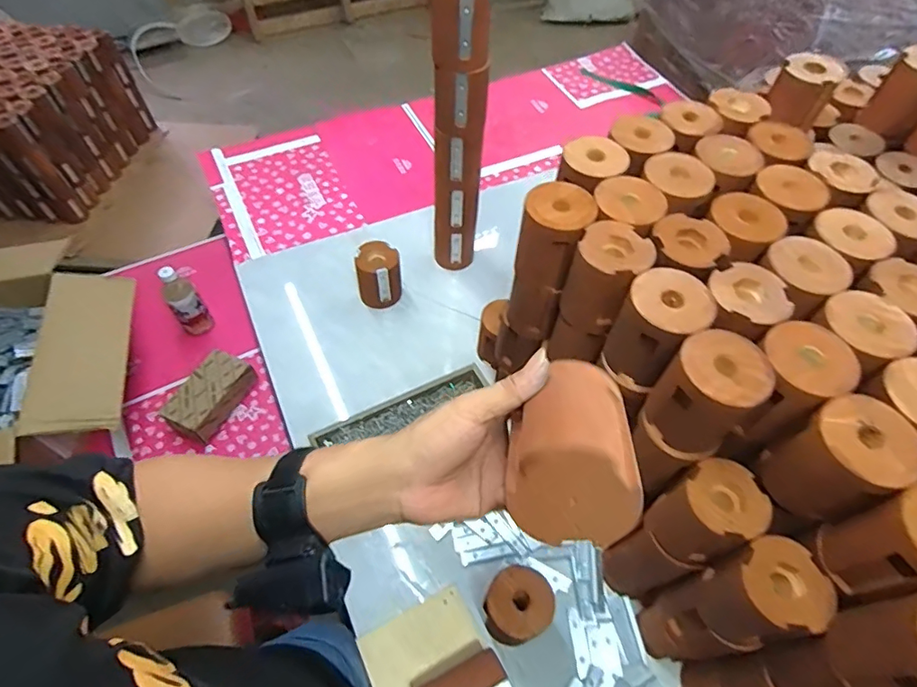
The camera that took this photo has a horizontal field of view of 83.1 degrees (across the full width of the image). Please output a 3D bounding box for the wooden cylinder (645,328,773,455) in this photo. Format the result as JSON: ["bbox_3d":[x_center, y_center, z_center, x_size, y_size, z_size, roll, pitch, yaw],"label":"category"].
[{"bbox_3d":[0.233,0.048,0.497,0.080,0.100,0.080,31,62,18],"label":"wooden cylinder"}]

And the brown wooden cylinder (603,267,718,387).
[{"bbox_3d":[0.205,-0.016,0.538,0.077,0.100,0.078,38,64,21],"label":"brown wooden cylinder"}]

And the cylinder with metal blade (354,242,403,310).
[{"bbox_3d":[-0.147,-0.126,0.962,0.081,0.100,0.071,-7,57,-5],"label":"cylinder with metal blade"}]

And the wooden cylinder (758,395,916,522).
[{"bbox_3d":[0.333,0.106,0.458,0.074,0.099,0.074,0,57,-1],"label":"wooden cylinder"}]

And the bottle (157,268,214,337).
[{"bbox_3d":[-0.621,-0.090,1.185,0.068,0.173,0.064,-33,63,-21],"label":"bottle"}]

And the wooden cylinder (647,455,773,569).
[{"bbox_3d":[0.256,0.178,0.537,0.070,0.112,0.076,0,57,-1],"label":"wooden cylinder"}]

